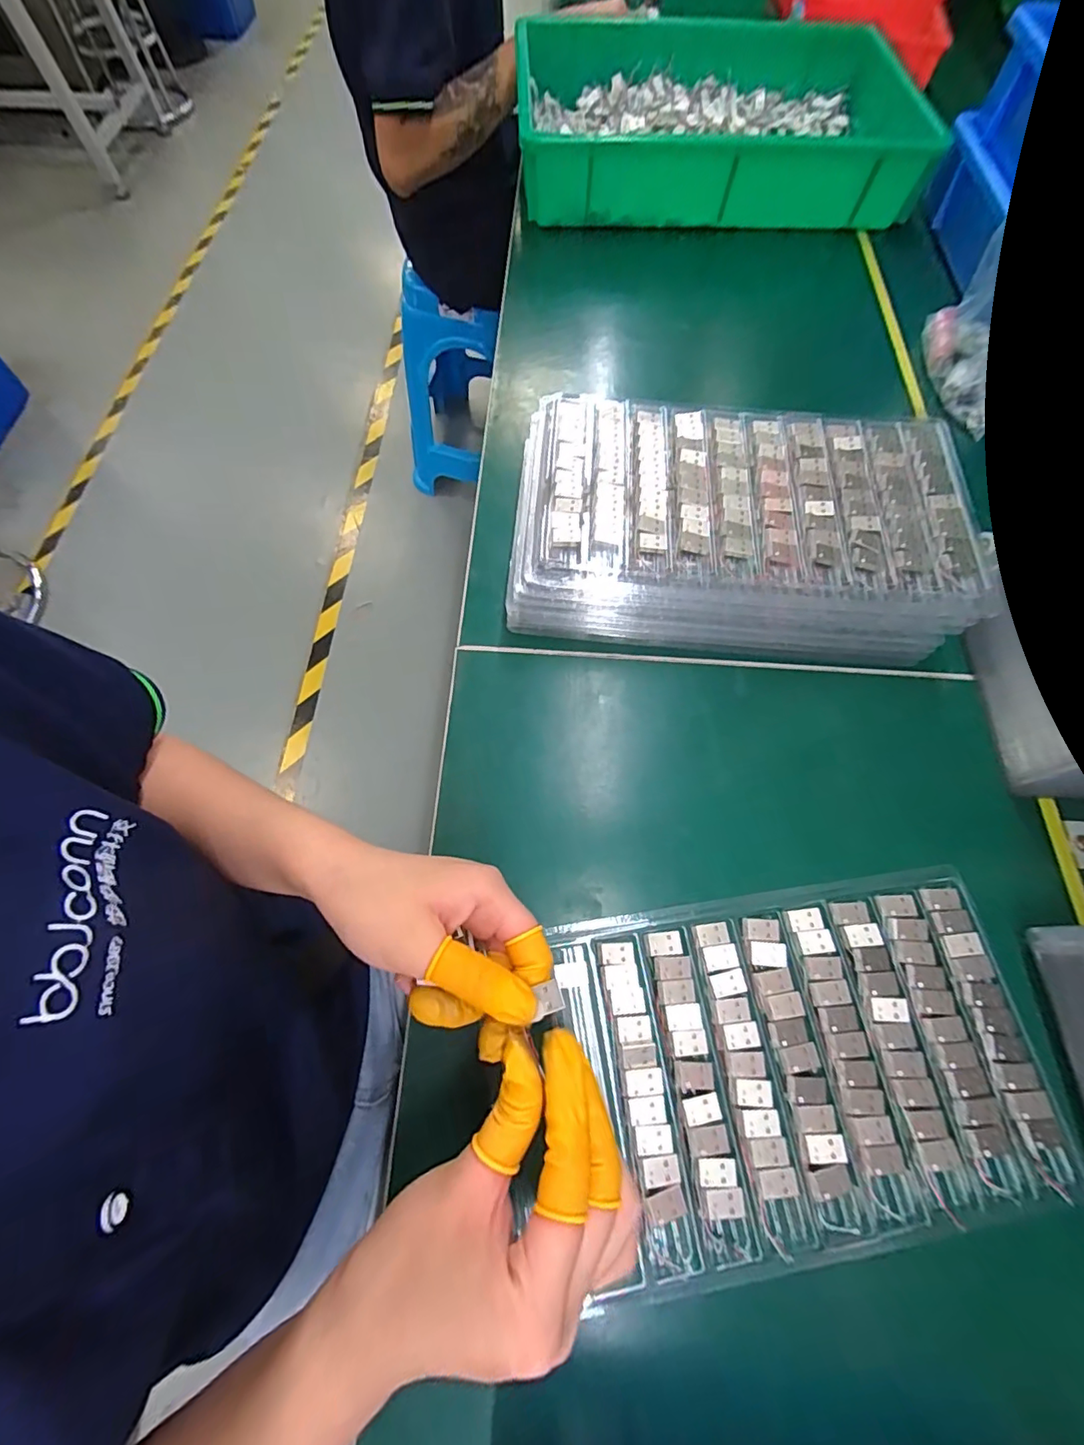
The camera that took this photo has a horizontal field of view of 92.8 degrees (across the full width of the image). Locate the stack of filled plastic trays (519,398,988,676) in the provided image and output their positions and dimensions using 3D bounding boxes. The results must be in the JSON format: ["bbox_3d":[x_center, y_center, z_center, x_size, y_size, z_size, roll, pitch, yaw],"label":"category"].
[{"bbox_3d":[0.134,-0.138,0.371,0.295,0.070,0.166,4,67,1],"label":"stack of filled plastic trays"}]

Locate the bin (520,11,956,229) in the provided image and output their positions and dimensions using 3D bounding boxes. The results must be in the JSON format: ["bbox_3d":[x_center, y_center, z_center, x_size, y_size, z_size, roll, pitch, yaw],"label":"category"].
[{"bbox_3d":[0.186,-0.670,0.585,0.412,0.086,0.263,-2,67,-1],"label":"bin"}]

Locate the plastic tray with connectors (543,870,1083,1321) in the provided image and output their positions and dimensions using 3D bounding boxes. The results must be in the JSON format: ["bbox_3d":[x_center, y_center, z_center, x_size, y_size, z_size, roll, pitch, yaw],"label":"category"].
[{"bbox_3d":[0.140,0.177,0.276,0.241,0.009,0.163,-8,68,-4],"label":"plastic tray with connectors"}]

